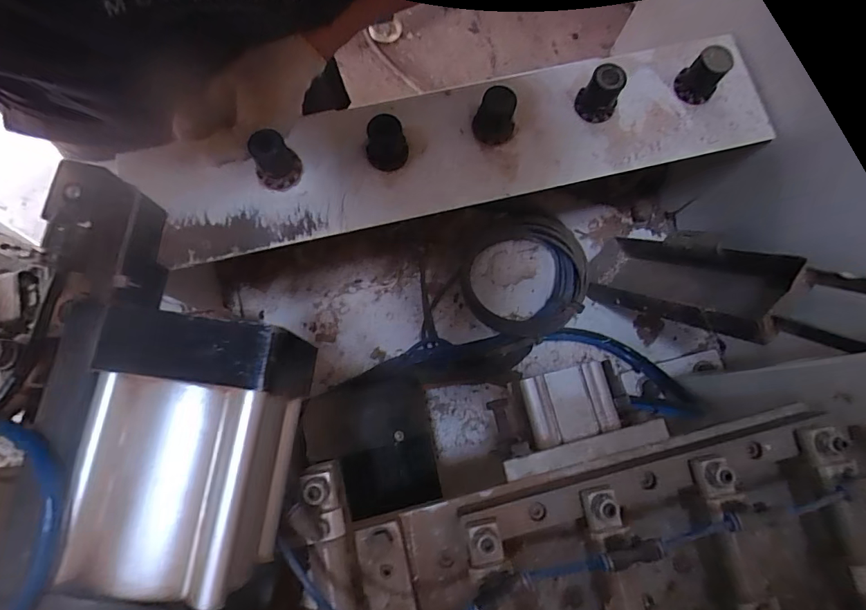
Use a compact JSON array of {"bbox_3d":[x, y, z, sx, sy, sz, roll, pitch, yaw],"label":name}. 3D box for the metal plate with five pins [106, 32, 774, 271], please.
[{"bbox_3d":[0.020,-0.162,0.422,0.564,0.061,0.147,-13,78,-4],"label":"metal plate with five pins"}]

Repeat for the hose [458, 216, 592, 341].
[{"bbox_3d":[0.116,-0.036,0.598,0.157,0.045,0.159,-6,78,-3],"label":"hose"}]

